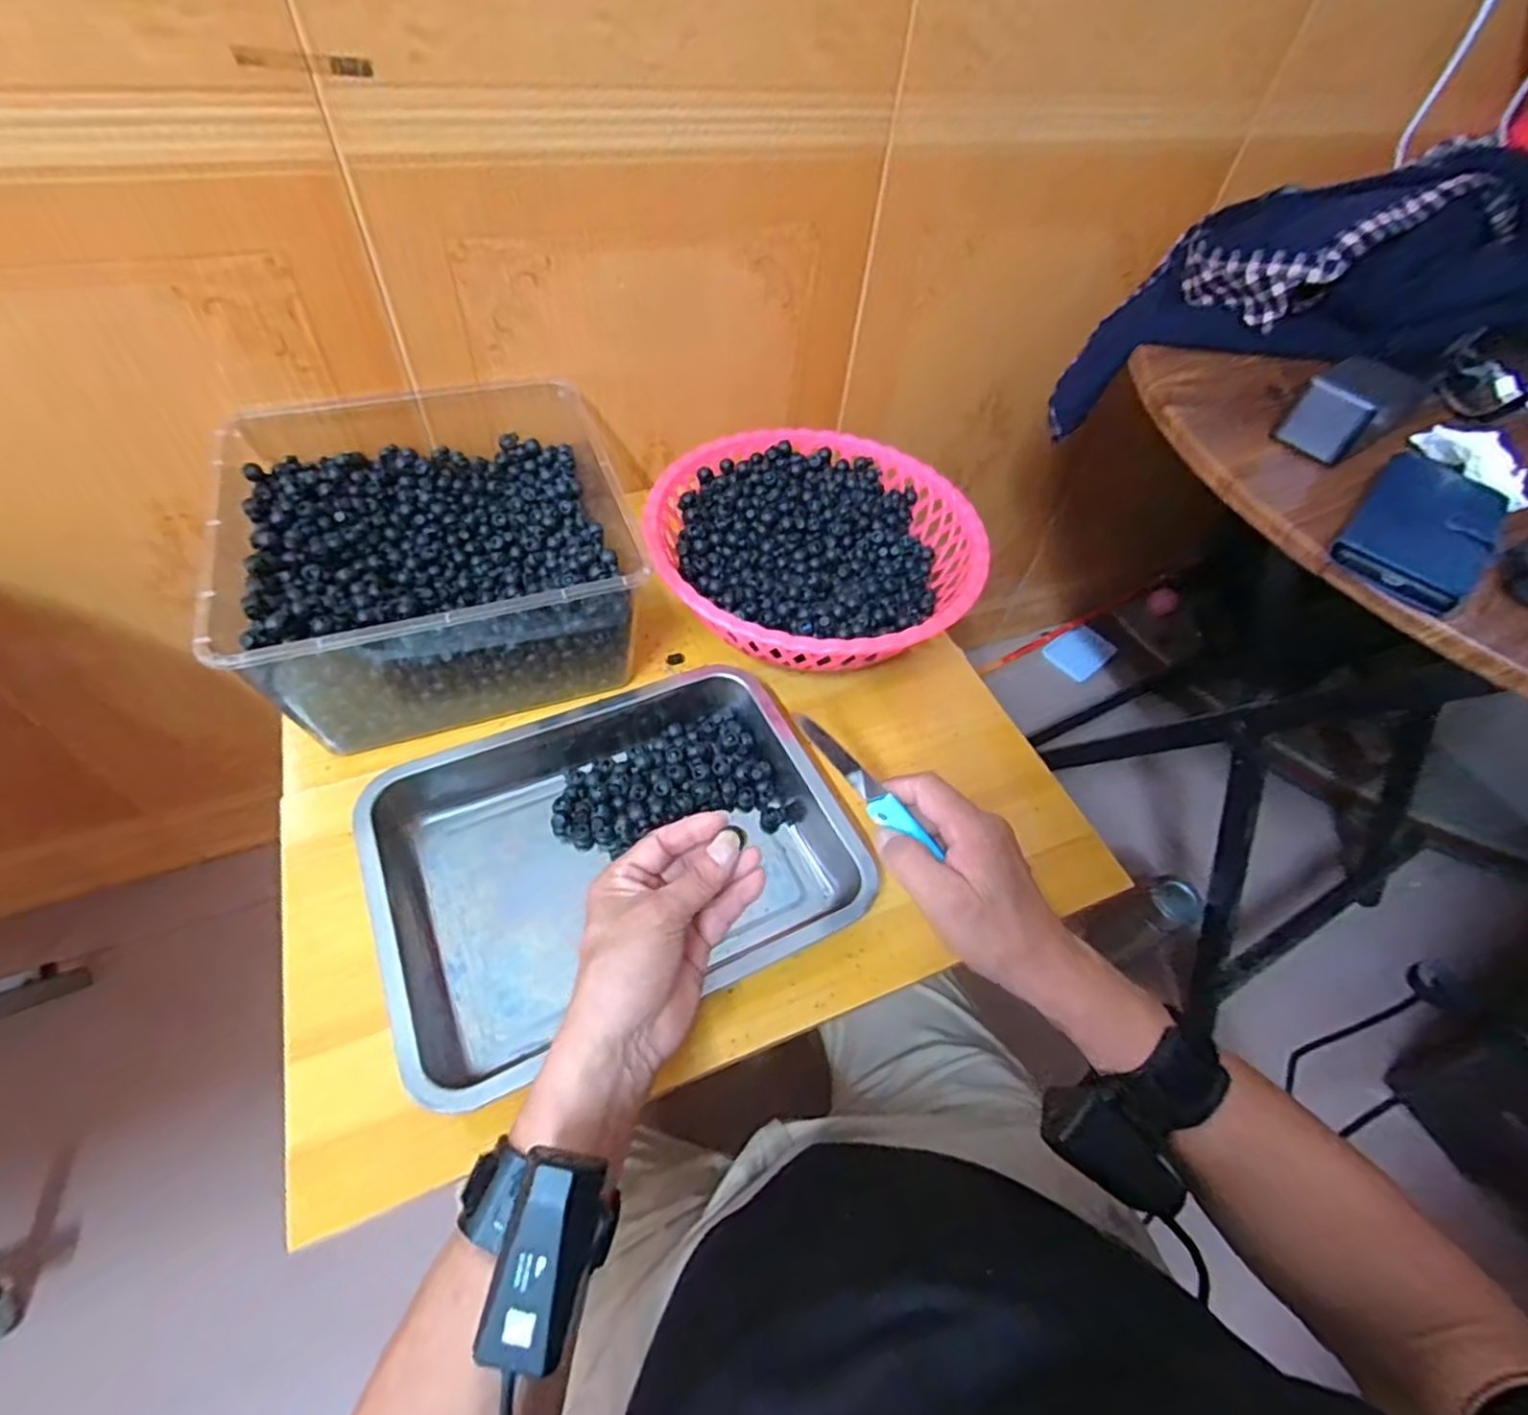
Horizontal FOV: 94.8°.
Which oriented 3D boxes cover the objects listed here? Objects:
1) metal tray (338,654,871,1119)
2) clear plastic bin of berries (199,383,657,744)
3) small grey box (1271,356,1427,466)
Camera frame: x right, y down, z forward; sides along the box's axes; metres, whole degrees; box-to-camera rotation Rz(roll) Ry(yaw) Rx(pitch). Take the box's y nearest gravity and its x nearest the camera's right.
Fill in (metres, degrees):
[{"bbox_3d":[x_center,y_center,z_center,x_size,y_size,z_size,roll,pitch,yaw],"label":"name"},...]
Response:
[{"bbox_3d":[-0.110,0.096,0.510,0.311,0.051,0.265,-21,58,-21],"label":"metal tray"},{"bbox_3d":[-0.278,-0.132,0.602,0.301,0.126,0.300,-16,56,-17],"label":"clear plastic bin of berries"},{"bbox_3d":[0.447,-0.228,0.532,0.101,0.045,0.057,-30,61,-25],"label":"small grey box"}]

